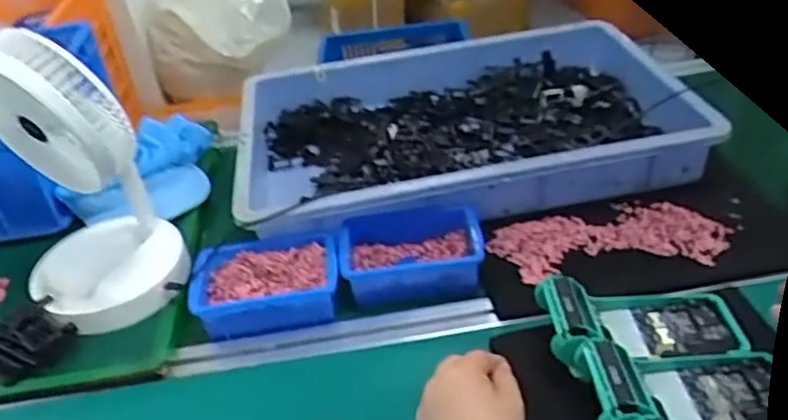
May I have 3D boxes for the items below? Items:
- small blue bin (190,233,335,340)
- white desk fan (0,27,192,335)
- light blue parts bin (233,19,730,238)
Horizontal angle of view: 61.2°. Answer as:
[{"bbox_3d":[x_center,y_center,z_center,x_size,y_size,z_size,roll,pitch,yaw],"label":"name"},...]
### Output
[{"bbox_3d":[-0.134,0.081,0.714,0.151,0.051,0.098,-7,36,1],"label":"small blue bin"},{"bbox_3d":[-0.323,-0.027,0.675,0.150,0.305,0.145,-27,40,-24],"label":"white desk fan"},{"bbox_3d":[0.056,-0.109,0.849,0.522,0.111,0.326,-7,36,1],"label":"light blue parts bin"}]

